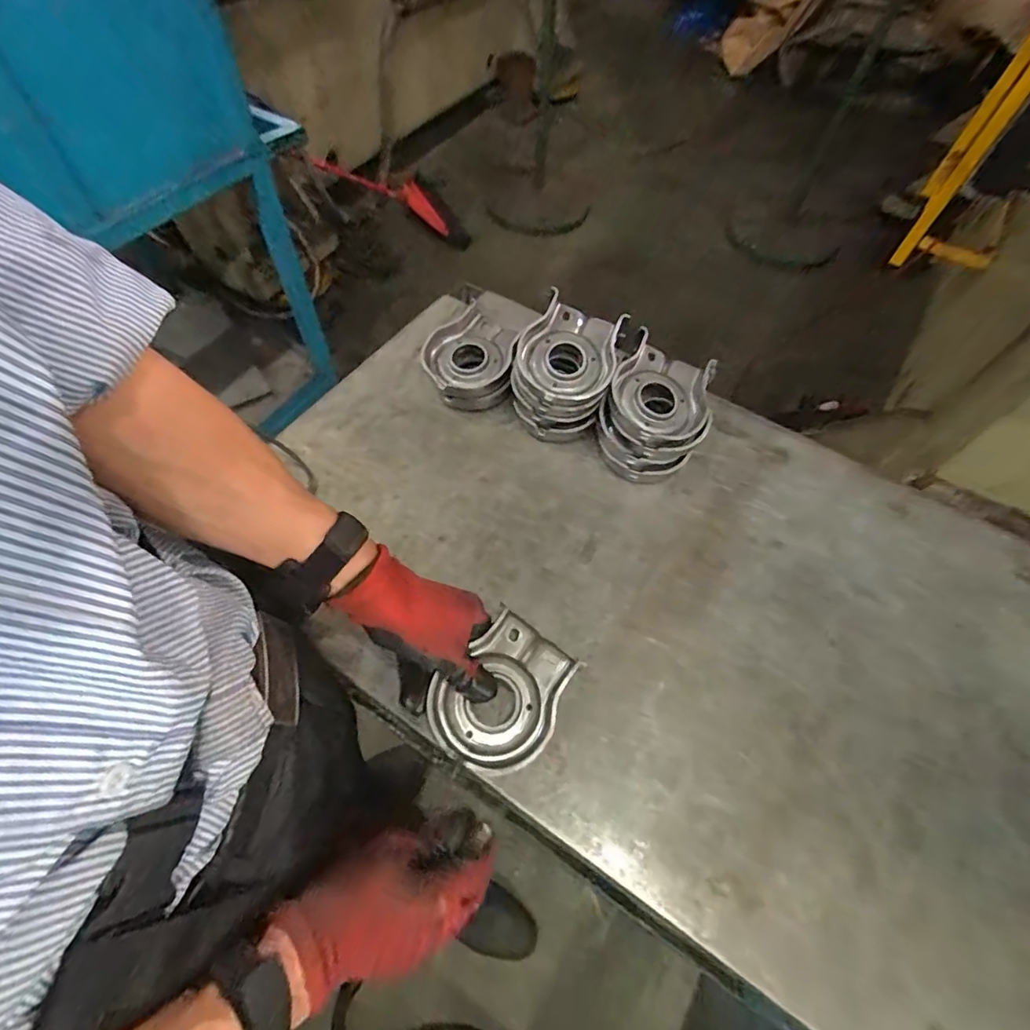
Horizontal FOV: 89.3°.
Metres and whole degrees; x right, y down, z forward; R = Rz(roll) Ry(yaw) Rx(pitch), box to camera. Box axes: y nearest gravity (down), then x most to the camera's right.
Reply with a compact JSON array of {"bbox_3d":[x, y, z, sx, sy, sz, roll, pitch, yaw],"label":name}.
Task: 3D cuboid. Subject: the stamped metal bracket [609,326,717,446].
[{"bbox_3d":[0.156,-0.129,0.550,0.104,0.030,0.126,21,60,10],"label":"stamped metal bracket"}]

